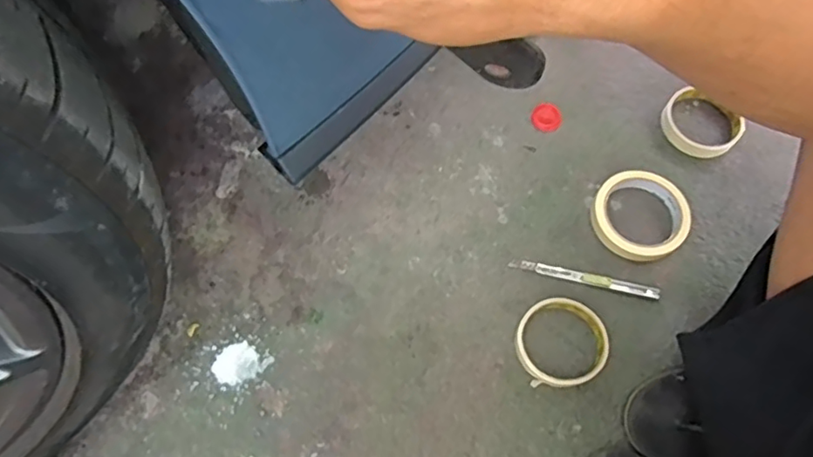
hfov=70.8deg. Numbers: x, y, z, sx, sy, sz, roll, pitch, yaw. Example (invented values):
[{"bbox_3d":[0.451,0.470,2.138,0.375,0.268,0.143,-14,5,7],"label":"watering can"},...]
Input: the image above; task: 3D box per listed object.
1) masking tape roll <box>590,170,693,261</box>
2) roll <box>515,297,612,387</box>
[{"bbox_3d":[0.249,-0.015,0.609,0.099,0.017,0.096,1,68,-2],"label":"masking tape roll"},{"bbox_3d":[0.151,0.111,0.559,0.087,0.019,0.084,1,68,-2],"label":"roll"}]

